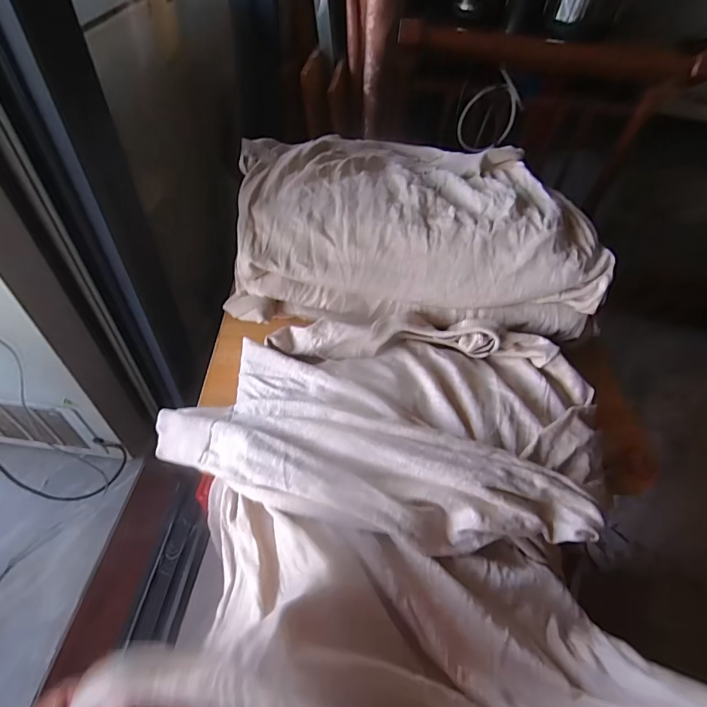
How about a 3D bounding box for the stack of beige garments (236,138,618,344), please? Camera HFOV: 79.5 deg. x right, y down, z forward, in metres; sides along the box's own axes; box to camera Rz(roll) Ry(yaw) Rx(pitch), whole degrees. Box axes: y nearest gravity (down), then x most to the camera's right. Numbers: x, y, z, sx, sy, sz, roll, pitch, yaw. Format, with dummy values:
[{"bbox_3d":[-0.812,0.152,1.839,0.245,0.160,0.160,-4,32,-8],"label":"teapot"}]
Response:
[{"bbox_3d":[0.078,-0.171,0.603,0.454,0.136,0.286,4,50,-3],"label":"stack of beige garments"}]

